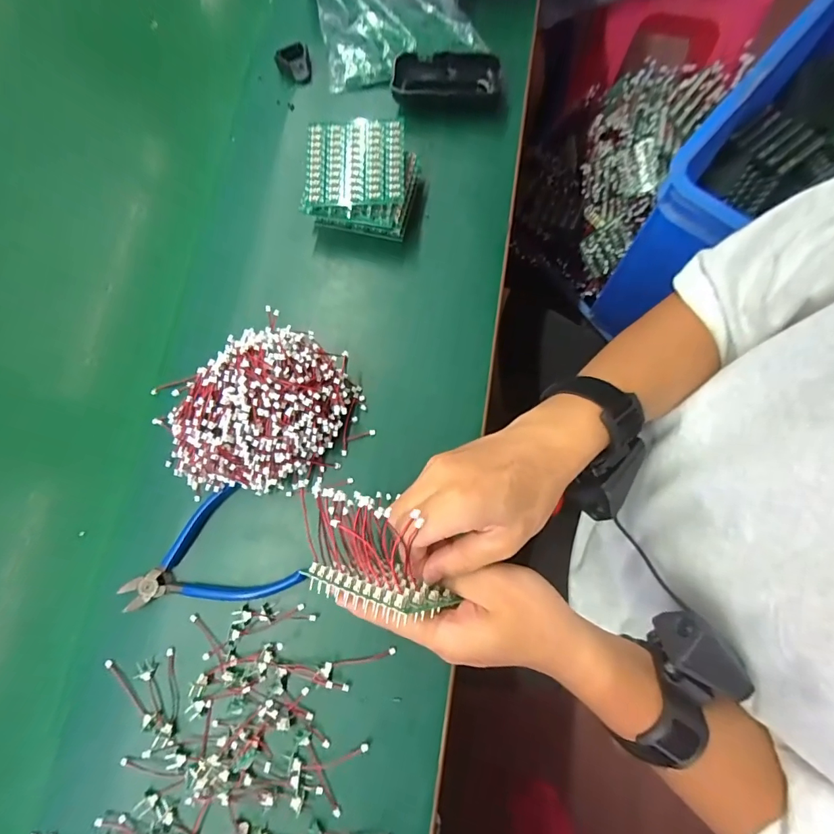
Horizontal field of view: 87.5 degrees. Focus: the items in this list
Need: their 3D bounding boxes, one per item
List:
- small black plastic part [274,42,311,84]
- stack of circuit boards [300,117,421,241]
[{"bbox_3d":[-0.131,-0.376,0.465,0.035,0.018,0.031,-12,77,1],"label":"small black plastic part"},{"bbox_3d":[-0.050,-0.221,0.405,0.100,0.048,0.087,9,78,5],"label":"stack of circuit boards"}]

